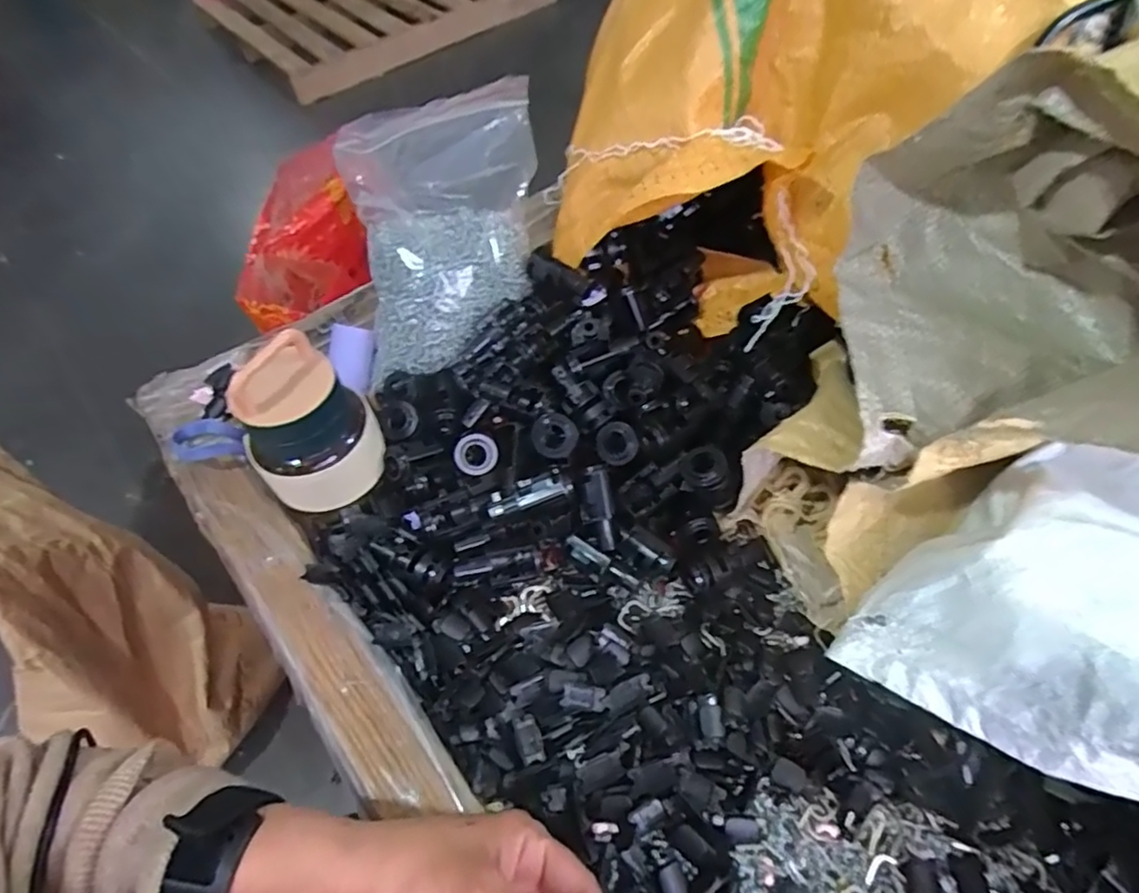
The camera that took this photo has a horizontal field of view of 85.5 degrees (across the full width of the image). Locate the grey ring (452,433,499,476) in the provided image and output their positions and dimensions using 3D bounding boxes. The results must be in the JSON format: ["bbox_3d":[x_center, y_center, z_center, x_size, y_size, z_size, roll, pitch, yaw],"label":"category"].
[{"bbox_3d":[-0.062,0.006,0.410,0.029,0.028,0.004,-18,17,1],"label":"grey ring"}]

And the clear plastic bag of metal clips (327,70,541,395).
[{"bbox_3d":[-0.090,-0.167,0.429,0.119,0.090,0.217,1,81,0],"label":"clear plastic bag of metal clips"}]

